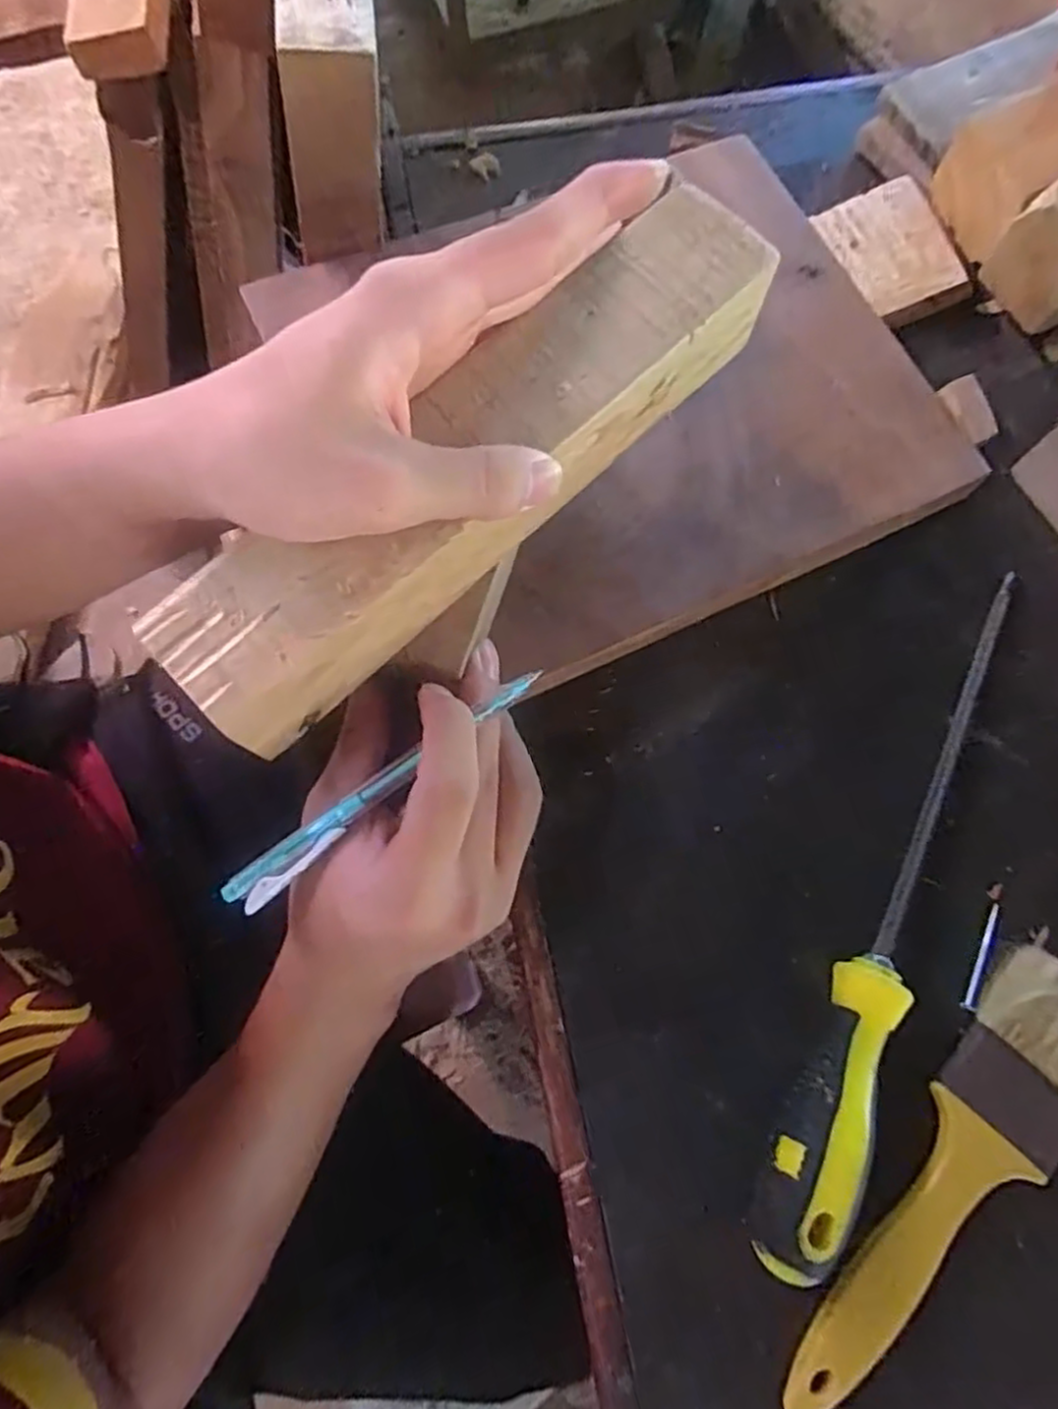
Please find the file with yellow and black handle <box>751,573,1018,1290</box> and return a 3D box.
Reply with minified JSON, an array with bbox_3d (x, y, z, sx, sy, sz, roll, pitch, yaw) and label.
[{"bbox_3d":[0.146,0.068,0.275,0.028,0.030,0.274,28,76,8],"label":"file with yellow and black handle"}]

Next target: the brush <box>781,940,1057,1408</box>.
[{"bbox_3d":[0.148,0.169,0.256,0.048,0.015,0.174,41,78,11],"label":"brush"}]

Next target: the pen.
[{"bbox_3d":[-0.052,0.030,0.259,0.134,0.006,0.014,-37,77,0],"label":"pen"}]

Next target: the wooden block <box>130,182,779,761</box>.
[{"bbox_3d":[-0.014,-0.081,0.250,0.241,0.043,0.052,-44,78,-10],"label":"wooden block"}]

